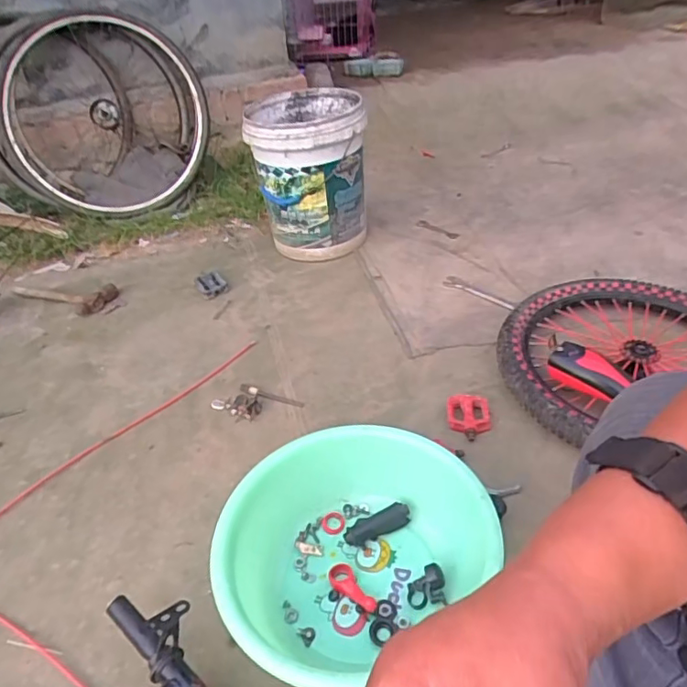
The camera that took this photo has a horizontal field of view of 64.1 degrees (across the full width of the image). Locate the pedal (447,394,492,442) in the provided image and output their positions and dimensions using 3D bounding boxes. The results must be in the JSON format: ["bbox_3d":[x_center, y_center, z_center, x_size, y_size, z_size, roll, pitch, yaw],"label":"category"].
[{"bbox_3d":[0.222,0.128,0.971,0.076,0.020,0.092,5,39,11],"label":"pedal"}]

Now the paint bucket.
[{"bbox_3d":[-0.096,-0.461,1.530,0.295,0.372,0.321,-7,38,-2],"label":"paint bucket"}]

